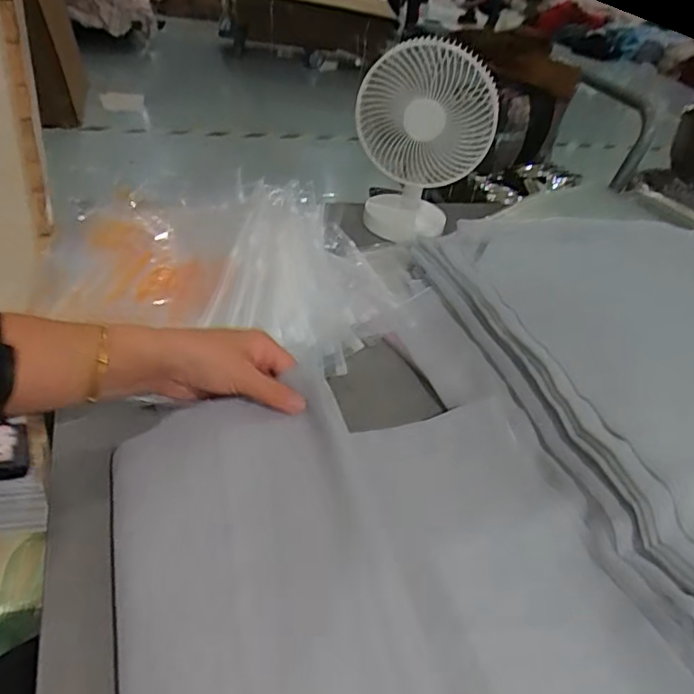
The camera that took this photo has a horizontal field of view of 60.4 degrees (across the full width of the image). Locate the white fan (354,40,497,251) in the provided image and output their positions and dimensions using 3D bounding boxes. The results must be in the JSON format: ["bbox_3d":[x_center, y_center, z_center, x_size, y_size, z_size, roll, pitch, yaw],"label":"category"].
[{"bbox_3d":[0.112,-0.290,0.864,0.181,0.263,0.162,17,38,9],"label":"white fan"}]

